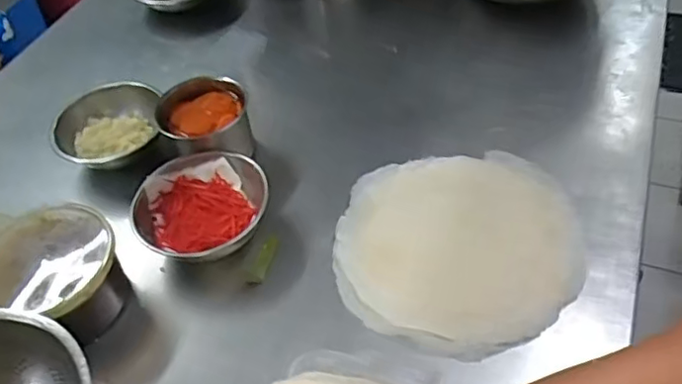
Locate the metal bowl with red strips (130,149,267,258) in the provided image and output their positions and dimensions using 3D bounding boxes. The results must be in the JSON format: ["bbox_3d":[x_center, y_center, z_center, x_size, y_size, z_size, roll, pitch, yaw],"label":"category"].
[{"bbox_3d":[-0.167,0.022,0.731,0.136,0.056,0.149,-3,50,4],"label":"metal bowl with red strips"}]

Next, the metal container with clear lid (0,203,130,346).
[{"bbox_3d":[-0.304,0.094,0.655,0.129,0.096,0.146,-26,52,-15],"label":"metal container with clear lid"}]

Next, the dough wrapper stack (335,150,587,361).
[{"bbox_3d":[0.134,0.055,0.691,0.261,0.018,0.270,13,53,17],"label":"dough wrapper stack"}]

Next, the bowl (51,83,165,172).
[{"bbox_3d":[-0.315,-0.084,0.825,0.125,0.074,0.128,-11,50,-2],"label":"bowl"}]

